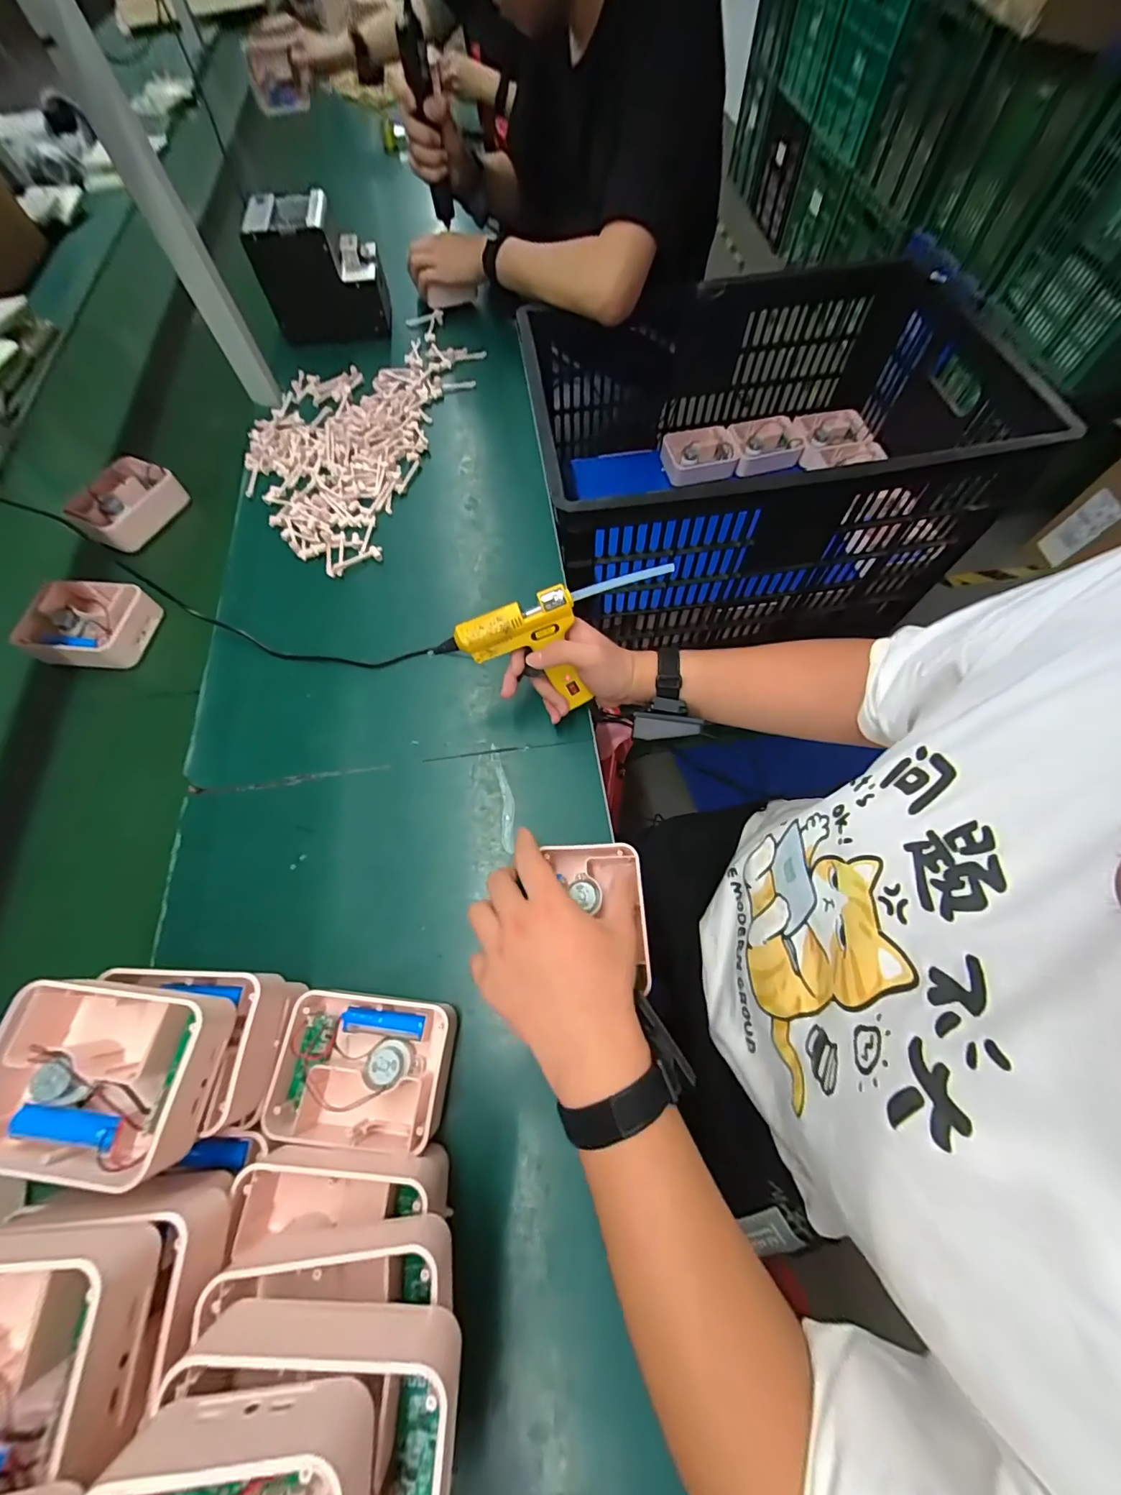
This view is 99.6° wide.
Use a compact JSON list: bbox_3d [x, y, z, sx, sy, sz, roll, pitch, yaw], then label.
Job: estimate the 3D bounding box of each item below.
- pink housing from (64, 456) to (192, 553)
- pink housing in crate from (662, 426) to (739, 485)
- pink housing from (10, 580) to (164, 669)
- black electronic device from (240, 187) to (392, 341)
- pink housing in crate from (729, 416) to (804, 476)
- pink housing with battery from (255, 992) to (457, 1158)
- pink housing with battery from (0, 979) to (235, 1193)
[{"bbox_3d":[-0.607,-0.342,0.666,0.089,0.043,0.131,27,69,10],"label":"pink housing"},{"bbox_3d":[0.271,-0.561,0.916,0.137,0.050,0.095,-12,67,-3],"label":"pink housing in crate"},{"bbox_3d":[-0.580,-0.151,0.581,0.123,0.041,0.105,4,67,0],"label":"pink housing"},{"bbox_3d":[-0.395,-0.797,0.789,0.186,0.134,0.130,-2,67,-2],"label":"black electronic device"},{"bbox_3d":[0.395,-0.586,0.917,0.135,0.039,0.099,-13,67,-4],"label":"pink housing in crate"},{"bbox_3d":[-0.156,0.255,0.378,0.126,0.050,0.097,8,67,2],"label":"pink housing with battery"},{"bbox_3d":[-0.300,0.211,0.310,0.137,0.047,0.098,3,67,3],"label":"pink housing with battery"}]

